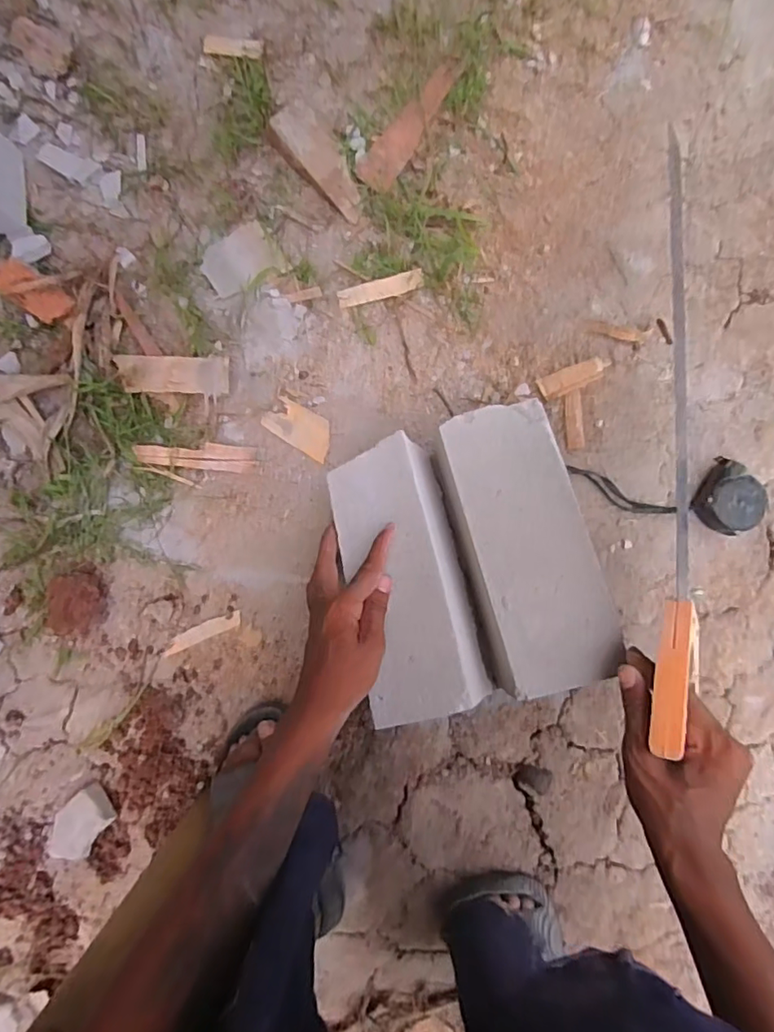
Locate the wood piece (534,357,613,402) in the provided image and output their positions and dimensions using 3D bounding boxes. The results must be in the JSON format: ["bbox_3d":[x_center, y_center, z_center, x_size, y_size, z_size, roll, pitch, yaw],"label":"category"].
[{"bbox_3d":[0.215,-0.158,0.627,0.081,0.011,0.027,-21,92,-4],"label":"wood piece"}]

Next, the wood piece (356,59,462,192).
[{"bbox_3d":[0.027,-0.478,0.664,0.044,0.009,0.179,32,88,-4],"label":"wood piece"}]

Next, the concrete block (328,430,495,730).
[{"bbox_3d":[0.021,0.064,0.541,0.108,0.102,0.254,-14,74,2],"label":"concrete block"}]

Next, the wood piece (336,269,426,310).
[{"bbox_3d":[-0.008,-0.272,0.656,0.103,0.008,0.024,-13,92,-4],"label":"wood piece"}]

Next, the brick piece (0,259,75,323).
[{"bbox_3d":[-0.399,-0.251,0.623,0.088,0.043,0.046,36,88,1],"label":"brick piece"}]

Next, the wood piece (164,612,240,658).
[{"bbox_3d":[-0.213,0.134,0.630,0.098,0.004,0.018,-23,93,-4],"label":"wood piece"}]

